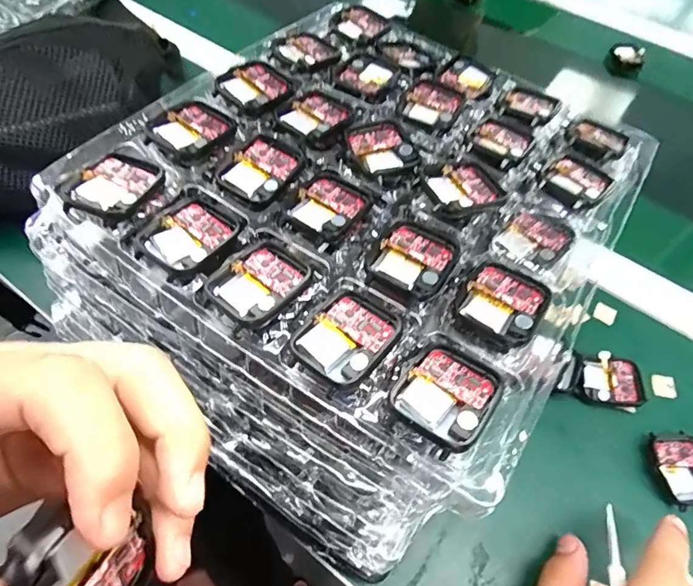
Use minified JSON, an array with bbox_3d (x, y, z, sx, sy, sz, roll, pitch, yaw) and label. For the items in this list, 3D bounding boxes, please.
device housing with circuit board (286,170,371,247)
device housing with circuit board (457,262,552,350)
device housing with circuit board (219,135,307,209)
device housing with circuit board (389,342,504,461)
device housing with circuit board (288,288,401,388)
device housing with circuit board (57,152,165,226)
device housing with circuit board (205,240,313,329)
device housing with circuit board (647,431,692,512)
[{"bbox_3d":[-0.009,-0.046,0.241,0.036,0.008,0.045,31,60,15],"label":"device housing with circuit board"},{"bbox_3d":[0.074,0.003,0.214,0.035,0.008,0.044,34,61,16],"label":"device housing with circuit board"},{"bbox_3d":[-0.047,-0.067,0.252,0.036,0.005,0.044,28,59,13],"label":"device housing with circuit board"},{"bbox_3d":[0.041,0.041,0.186,0.036,0.011,0.042,38,62,19],"label":"device housing with circuit board"},{"bbox_3d":[0.001,0.018,0.201,0.036,0.009,0.042,35,61,17],"label":"device housing with circuit board"},{"bbox_3d":[-0.121,-0.056,0.237,0.038,0.008,0.044,20,58,8],"label":"device housing with circuit board"},{"bbox_3d":[-0.040,-0.006,0.215,0.038,0.009,0.043,38,62,19],"label":"device housing with circuit board"},{"bbox_3d":[0.221,0.116,0.301,0.038,0.007,0.047,-5,59,-7],"label":"device housing with circuit board"}]

